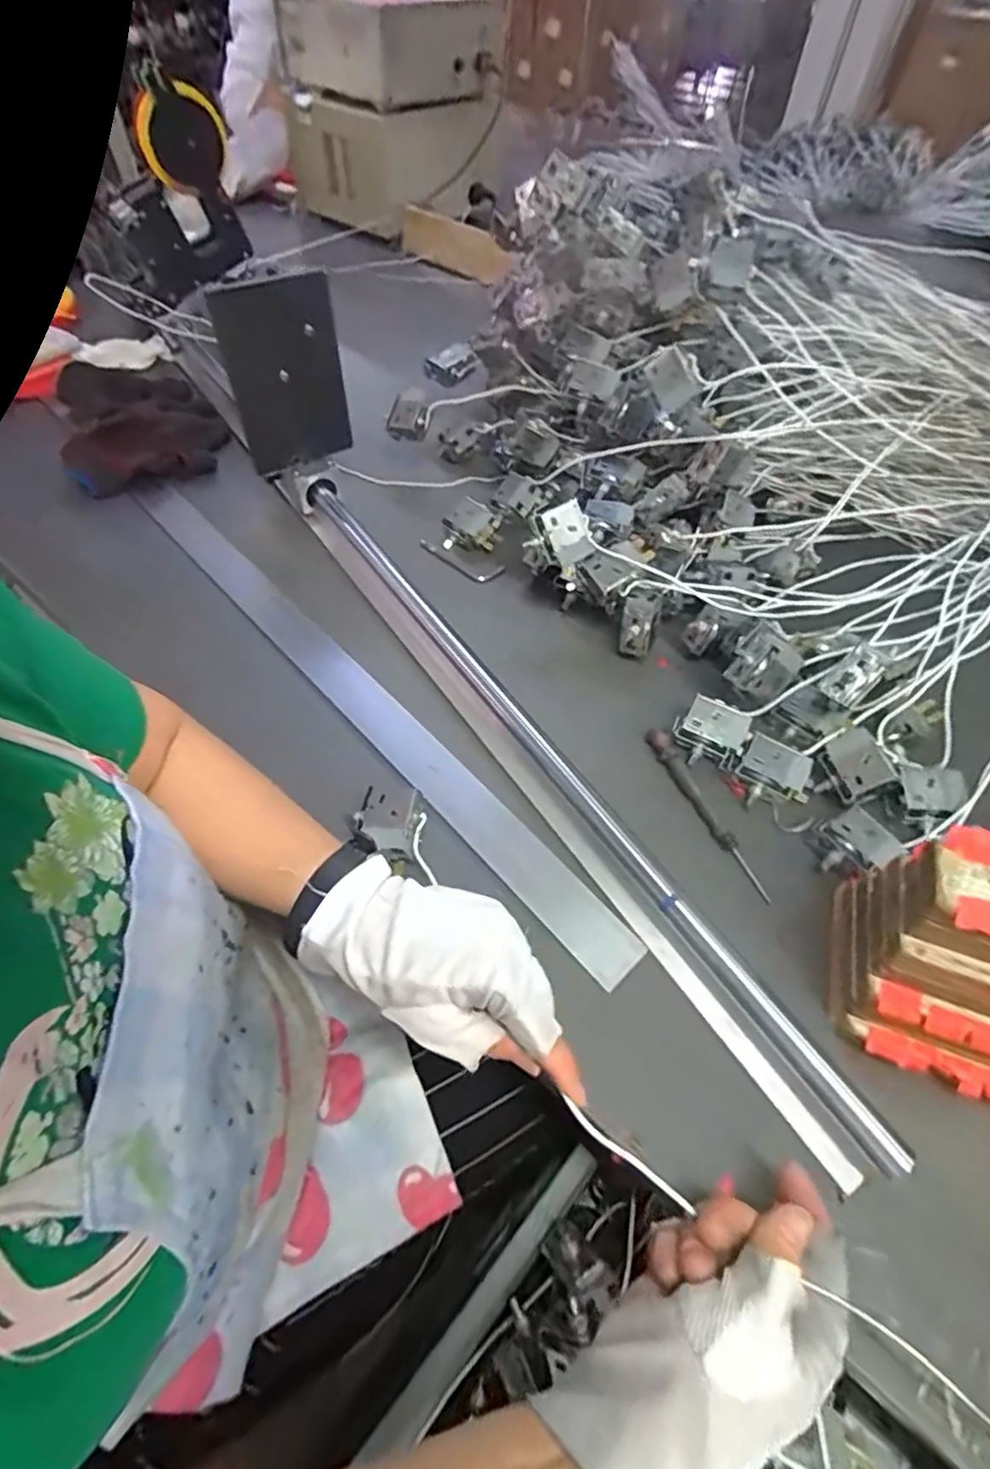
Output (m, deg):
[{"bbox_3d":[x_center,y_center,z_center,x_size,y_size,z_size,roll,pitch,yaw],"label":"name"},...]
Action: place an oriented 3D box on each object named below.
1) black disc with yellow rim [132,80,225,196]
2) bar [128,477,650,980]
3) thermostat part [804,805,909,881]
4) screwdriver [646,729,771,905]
[{"bbox_3d":[-0.360,-0.682,0.721,0.090,0.089,0.027,-33,61,-23],"label":"black disc with yellow rim"},{"bbox_3d":[-0.128,-0.049,0.504,0.038,0.007,0.615,-36,62,-24],"label":"bar"},{"bbox_3d":[0.237,0.075,0.417,0.044,0.024,0.041,-23,58,-17],"label":"thermostat part"},{"bbox_3d":[0.149,0.052,0.443,0.012,0.010,0.143,-17,56,-14],"label":"screwdriver"}]

